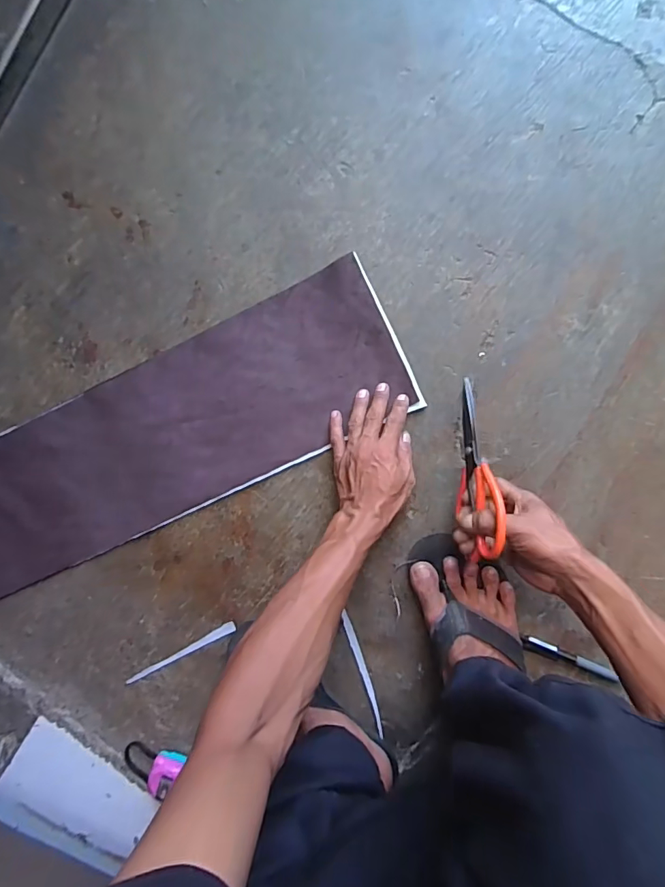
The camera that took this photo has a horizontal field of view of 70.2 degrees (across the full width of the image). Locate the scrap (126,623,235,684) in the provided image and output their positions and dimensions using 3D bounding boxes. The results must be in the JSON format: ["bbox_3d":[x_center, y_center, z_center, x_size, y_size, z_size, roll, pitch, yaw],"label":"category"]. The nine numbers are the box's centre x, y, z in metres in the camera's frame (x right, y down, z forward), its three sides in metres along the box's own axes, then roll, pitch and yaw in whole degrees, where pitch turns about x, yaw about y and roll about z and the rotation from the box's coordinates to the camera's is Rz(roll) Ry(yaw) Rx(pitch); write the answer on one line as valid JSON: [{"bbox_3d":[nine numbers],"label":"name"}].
[{"bbox_3d":[-0.208,0.287,0.649,0.175,0.009,0.014,-29,89,6],"label":"scrap"}]

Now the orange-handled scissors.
[{"bbox_3d":[0.159,0.026,0.530,0.034,0.074,0.200,-4,66,6],"label":"orange-handled scissors"}]

